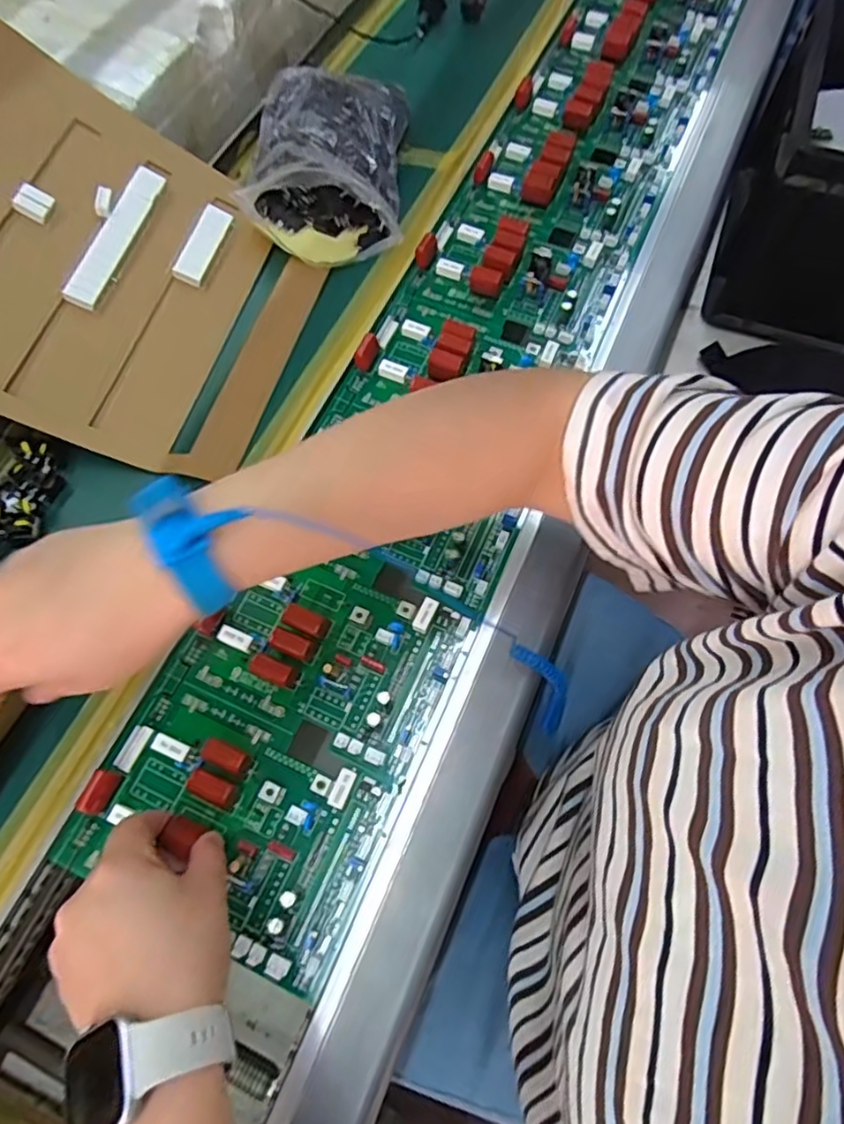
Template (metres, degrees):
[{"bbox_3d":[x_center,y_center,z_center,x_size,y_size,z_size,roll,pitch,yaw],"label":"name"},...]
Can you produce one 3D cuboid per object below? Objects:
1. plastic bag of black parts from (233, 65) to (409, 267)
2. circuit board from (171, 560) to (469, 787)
[{"bbox_3d":[-0.081,-0.349,0.545,0.128,0.069,0.190,-1,67,2],"label":"plastic bag of black parts"},{"bbox_3d":[-0.064,0.051,0.412,0.166,0.024,0.118,21,70,11],"label":"circuit board"}]

